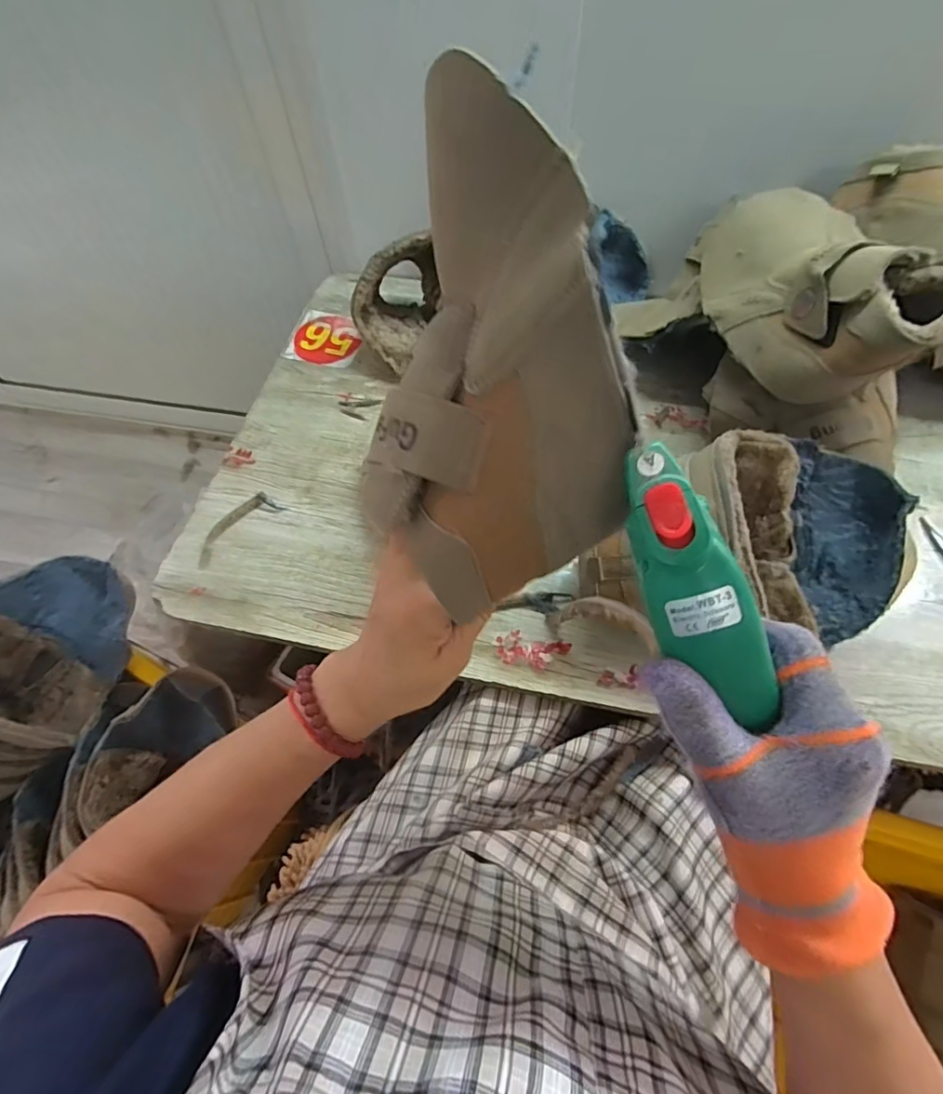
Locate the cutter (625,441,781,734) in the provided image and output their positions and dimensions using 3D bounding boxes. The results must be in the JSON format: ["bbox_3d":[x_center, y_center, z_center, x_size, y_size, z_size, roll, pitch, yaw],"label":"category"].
[{"bbox_3d":[0.089,0.020,0.204,0.037,0.025,0.119,-30,100,-14],"label":"cutter"}]

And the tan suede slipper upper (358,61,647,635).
[{"bbox_3d":[0.016,-0.077,0.228,0.118,0.032,0.209,16,103,19],"label":"tan suede slipper upper"}]

